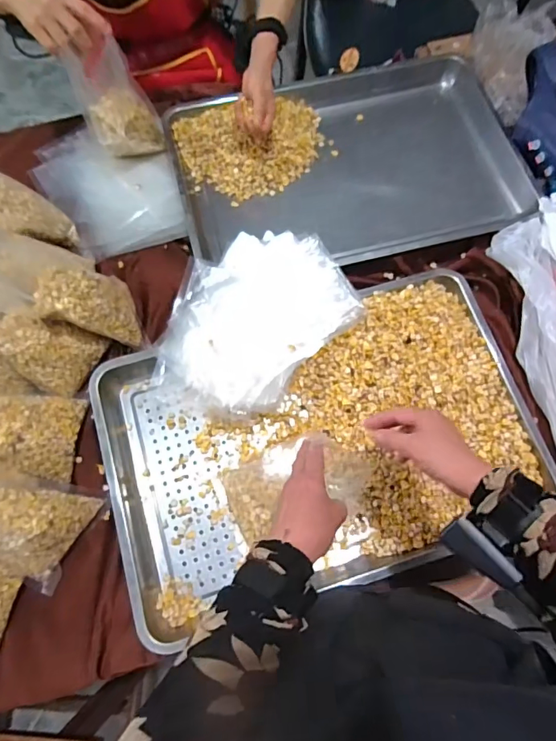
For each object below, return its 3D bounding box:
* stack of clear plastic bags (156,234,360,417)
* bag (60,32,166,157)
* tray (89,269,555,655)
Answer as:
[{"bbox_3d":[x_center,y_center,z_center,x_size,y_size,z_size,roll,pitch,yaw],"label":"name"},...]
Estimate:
[{"bbox_3d":[-0.044,-0.070,0.683,0.227,0.053,0.318,42,78,12],"label":"stack of clear plastic bags"},{"bbox_3d":[-0.258,-0.432,0.745,0.099,0.192,0.075,-39,77,-11],"label":"bag"},{"bbox_3d":[0.063,0.094,0.644,0.581,0.053,0.371,-16,74,-5],"label":"tray"}]

